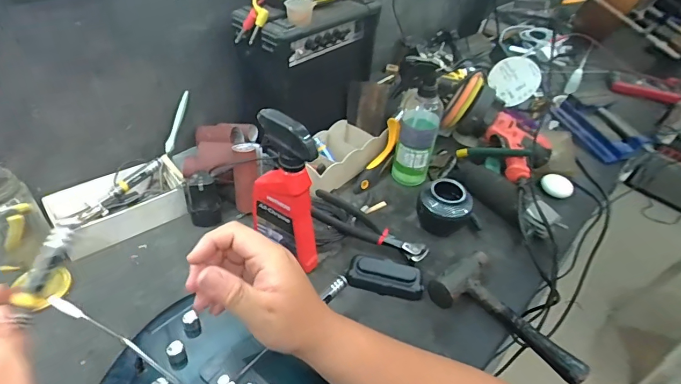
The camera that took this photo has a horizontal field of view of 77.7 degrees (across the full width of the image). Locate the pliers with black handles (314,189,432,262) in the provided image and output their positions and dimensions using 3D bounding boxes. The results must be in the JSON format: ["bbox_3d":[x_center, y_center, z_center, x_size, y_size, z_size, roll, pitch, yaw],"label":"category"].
[{"bbox_3d":[0.038,0.056,0.656,0.197,0.015,0.052,27,45,21],"label":"pliers with black handles"}]

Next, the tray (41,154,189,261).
[{"bbox_3d":[-0.334,0.016,0.641,0.184,0.048,0.104,-25,50,-31],"label":"tray"}]

